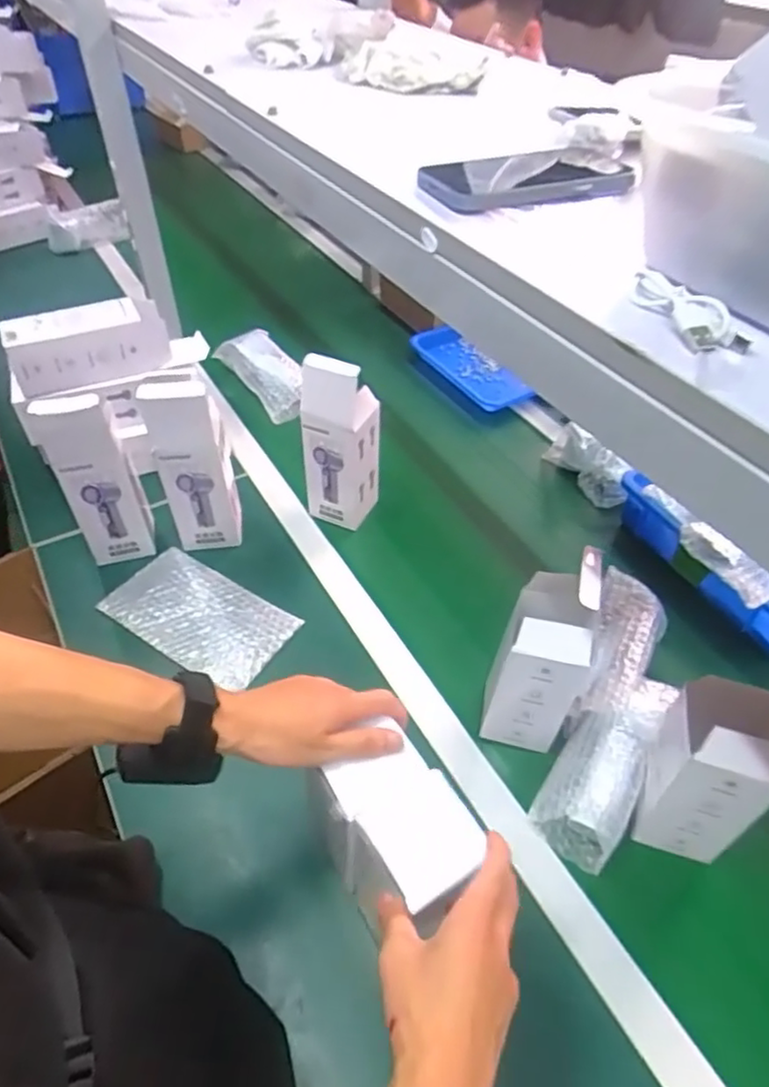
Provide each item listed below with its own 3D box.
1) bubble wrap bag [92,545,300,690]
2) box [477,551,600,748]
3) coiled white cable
[{"bbox_3d":[-0.217,0.086,0.786,0.212,0.017,0.120,24,51,21],"label":"bubble wrap bag"},{"bbox_3d":[0.150,0.112,0.629,0.074,0.242,0.081,20,49,17],"label":"box"},{"bbox_3d":[0.154,-0.122,0.341,0.027,0.016,0.074,-13,48,-13],"label":"coiled white cable"}]

